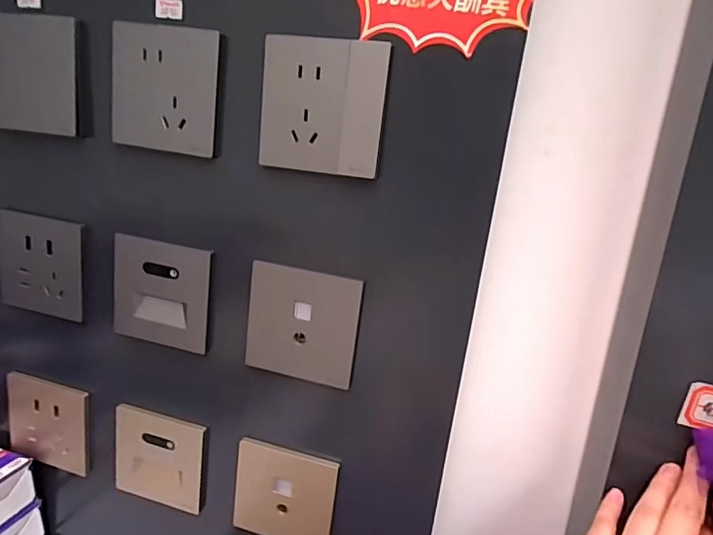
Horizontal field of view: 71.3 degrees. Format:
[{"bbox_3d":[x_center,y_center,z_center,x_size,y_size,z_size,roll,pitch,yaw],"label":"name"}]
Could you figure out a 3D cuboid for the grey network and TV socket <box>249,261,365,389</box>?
[{"bbox_3d":[-0.041,0.043,0.371,0.085,0.084,0.007,9,15,9],"label":"grey network and TV socket"}]

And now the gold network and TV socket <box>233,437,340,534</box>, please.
[{"bbox_3d":[-0.059,0.188,0.409,0.084,0.084,0.012,11,15,15],"label":"gold network and TV socket"}]

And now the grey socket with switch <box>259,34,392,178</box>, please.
[{"bbox_3d":[-0.024,-0.107,0.330,0.084,0.083,0.006,10,15,10],"label":"grey socket with switch"}]

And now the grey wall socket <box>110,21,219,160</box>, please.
[{"bbox_3d":[-0.138,-0.128,0.358,0.082,0.083,0.014,12,15,17],"label":"grey wall socket"}]

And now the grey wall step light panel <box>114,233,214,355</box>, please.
[{"bbox_3d":[-0.154,0.022,0.397,0.083,0.084,0.010,10,15,10],"label":"grey wall step light panel"}]

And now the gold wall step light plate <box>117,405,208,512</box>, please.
[{"bbox_3d":[-0.172,0.169,0.437,0.083,0.085,0.015,10,15,12],"label":"gold wall step light plate"}]

